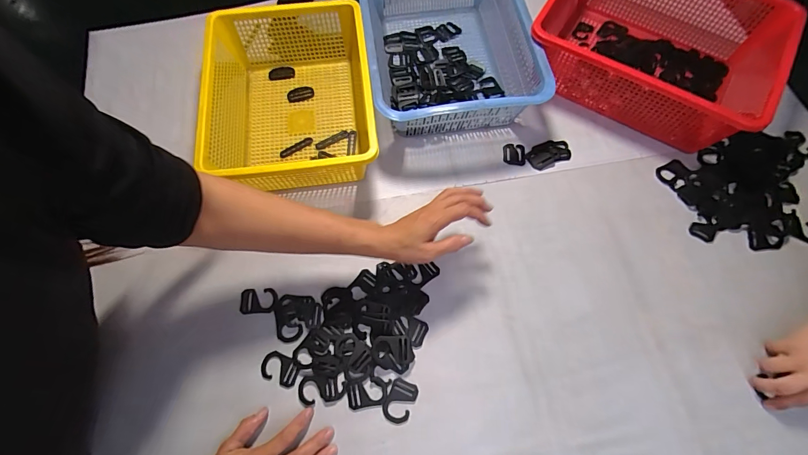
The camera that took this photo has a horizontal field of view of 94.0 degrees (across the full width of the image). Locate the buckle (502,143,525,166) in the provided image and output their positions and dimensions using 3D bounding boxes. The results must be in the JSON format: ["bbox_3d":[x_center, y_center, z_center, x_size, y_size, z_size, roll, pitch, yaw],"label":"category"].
[{"bbox_3d":[0.178,-0.118,0.608,0.034,0.006,0.036,7,68,3],"label":"buckle"}]

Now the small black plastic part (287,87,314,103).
[{"bbox_3d":[-0.178,-0.228,0.648,0.046,0.010,0.021,-13,68,-5],"label":"small black plastic part"}]

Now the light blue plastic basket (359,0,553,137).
[{"bbox_3d":[0.068,-0.312,0.630,0.261,0.107,0.367,-8,68,-3],"label":"light blue plastic basket"}]

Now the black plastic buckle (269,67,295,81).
[{"bbox_3d":[-0.216,-0.271,0.666,0.045,0.007,0.026,-16,69,-6],"label":"black plastic buckle"}]

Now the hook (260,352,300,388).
[{"bbox_3d":[-0.162,0.184,0.490,0.048,0.004,0.034,18,69,8],"label":"hook"}]

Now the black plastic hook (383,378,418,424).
[{"bbox_3d":[-0.005,0.220,0.477,0.035,0.004,0.050,23,70,10],"label":"black plastic hook"}]

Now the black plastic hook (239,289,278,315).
[{"bbox_3d":[-0.201,0.103,0.522,0.050,0.004,0.034,-2,68,0],"label":"black plastic hook"}]

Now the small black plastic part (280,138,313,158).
[{"bbox_3d":[-0.176,-0.130,0.614,0.057,0.013,0.011,-22,69,-8],"label":"small black plastic part"}]

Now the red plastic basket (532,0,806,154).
[{"bbox_3d":[0.396,-0.297,0.609,0.324,0.116,0.264,28,71,11],"label":"red plastic basket"}]

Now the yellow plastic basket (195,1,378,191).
[{"bbox_3d":[-0.174,-0.206,0.588,0.234,0.106,0.272,-8,68,-3],"label":"yellow plastic basket"}]

